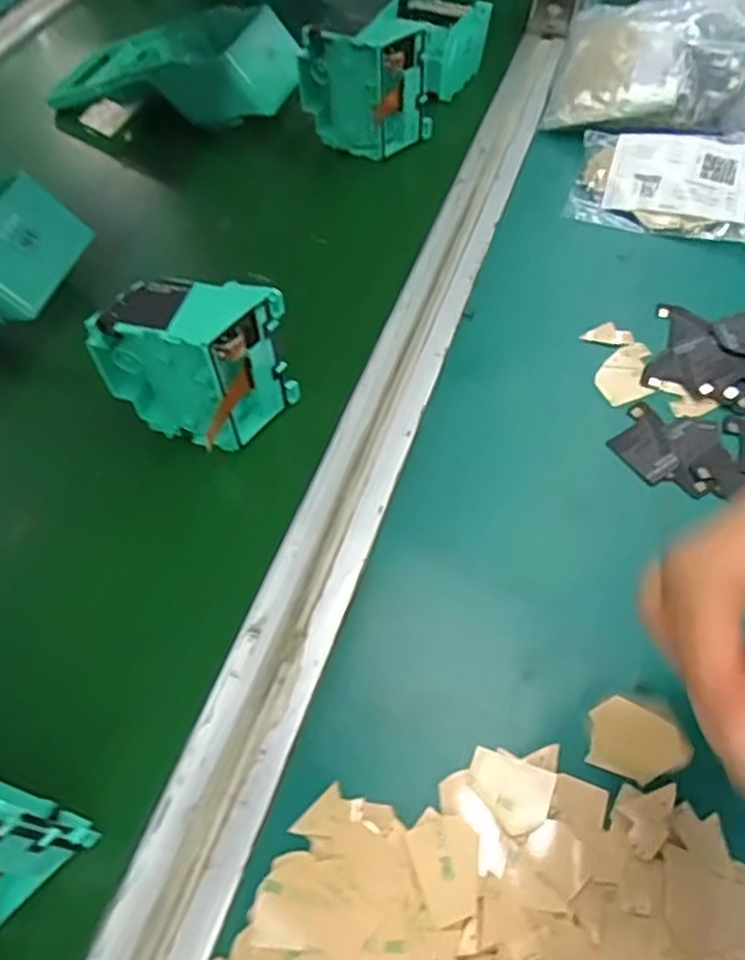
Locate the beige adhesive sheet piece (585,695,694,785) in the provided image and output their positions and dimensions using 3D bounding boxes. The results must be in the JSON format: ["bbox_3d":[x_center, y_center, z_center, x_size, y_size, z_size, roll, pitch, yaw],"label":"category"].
[{"bbox_3d":[0.096,0.095,0.250,0.034,0.004,0.026,17,66,19],"label":"beige adhesive sheet piece"}]

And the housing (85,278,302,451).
[{"bbox_3d":[-0.082,-0.056,0.314,0.078,0.076,0.037,13,58,9],"label":"housing"}]

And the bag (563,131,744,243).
[{"bbox_3d":[0.202,-0.175,0.409,0.154,0.030,0.079,19,59,13],"label":"bag"}]

